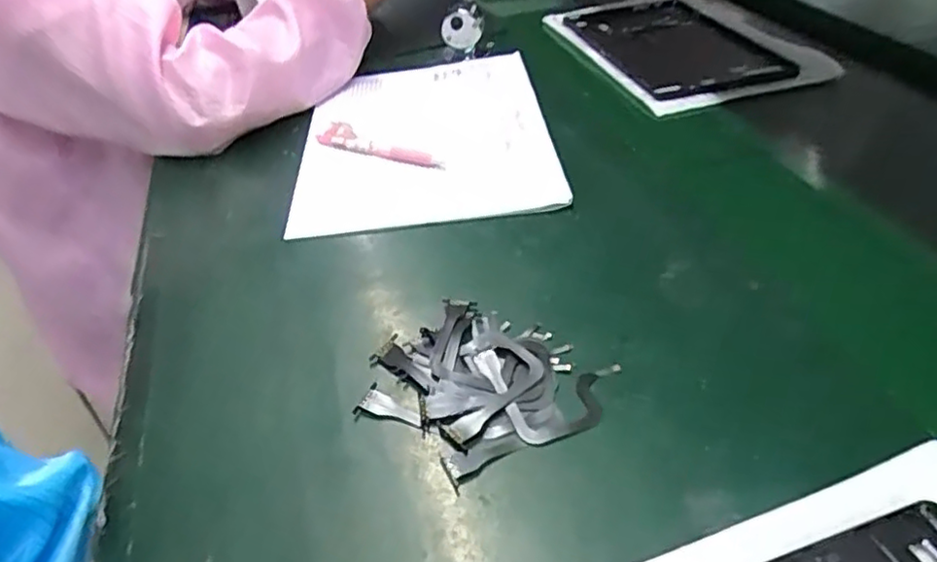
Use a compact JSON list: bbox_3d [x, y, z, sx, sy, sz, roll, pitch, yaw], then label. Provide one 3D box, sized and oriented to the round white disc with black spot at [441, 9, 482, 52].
[{"bbox_3d":[-0.007,-0.277,0.745,0.042,0.048,0.022,-6,37,0],"label":"round white disc with black spot"}]

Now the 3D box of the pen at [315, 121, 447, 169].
[{"bbox_3d":[-0.079,-0.116,0.574,0.132,0.014,0.021,21,45,31],"label":"pen"}]

